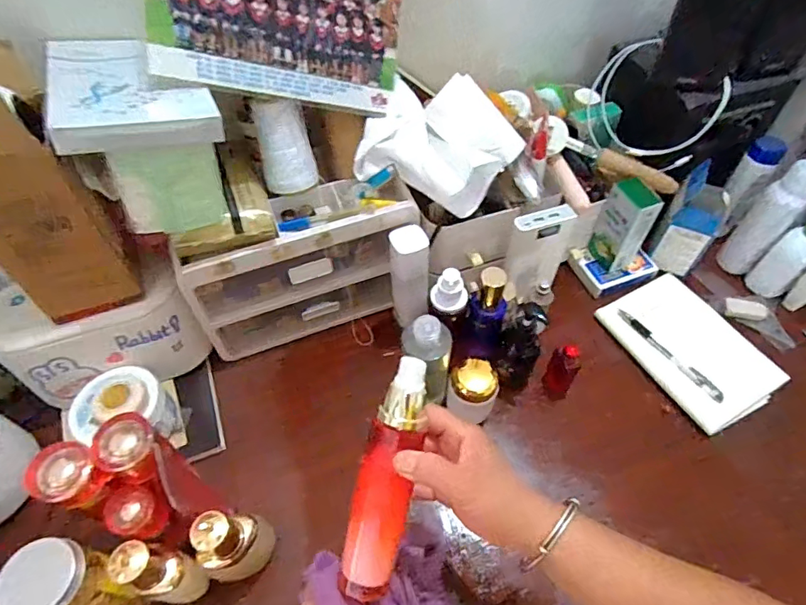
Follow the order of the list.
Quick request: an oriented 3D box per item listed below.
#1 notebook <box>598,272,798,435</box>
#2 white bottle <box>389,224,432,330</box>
[{"bbox_3d":[0.372,0.054,0.651,0.145,0.017,0.202,-23,58,-16],"label":"notebook"},{"bbox_3d":[0.010,-0.030,0.620,0.047,0.146,0.034,-6,55,-4],"label":"white bottle"}]

